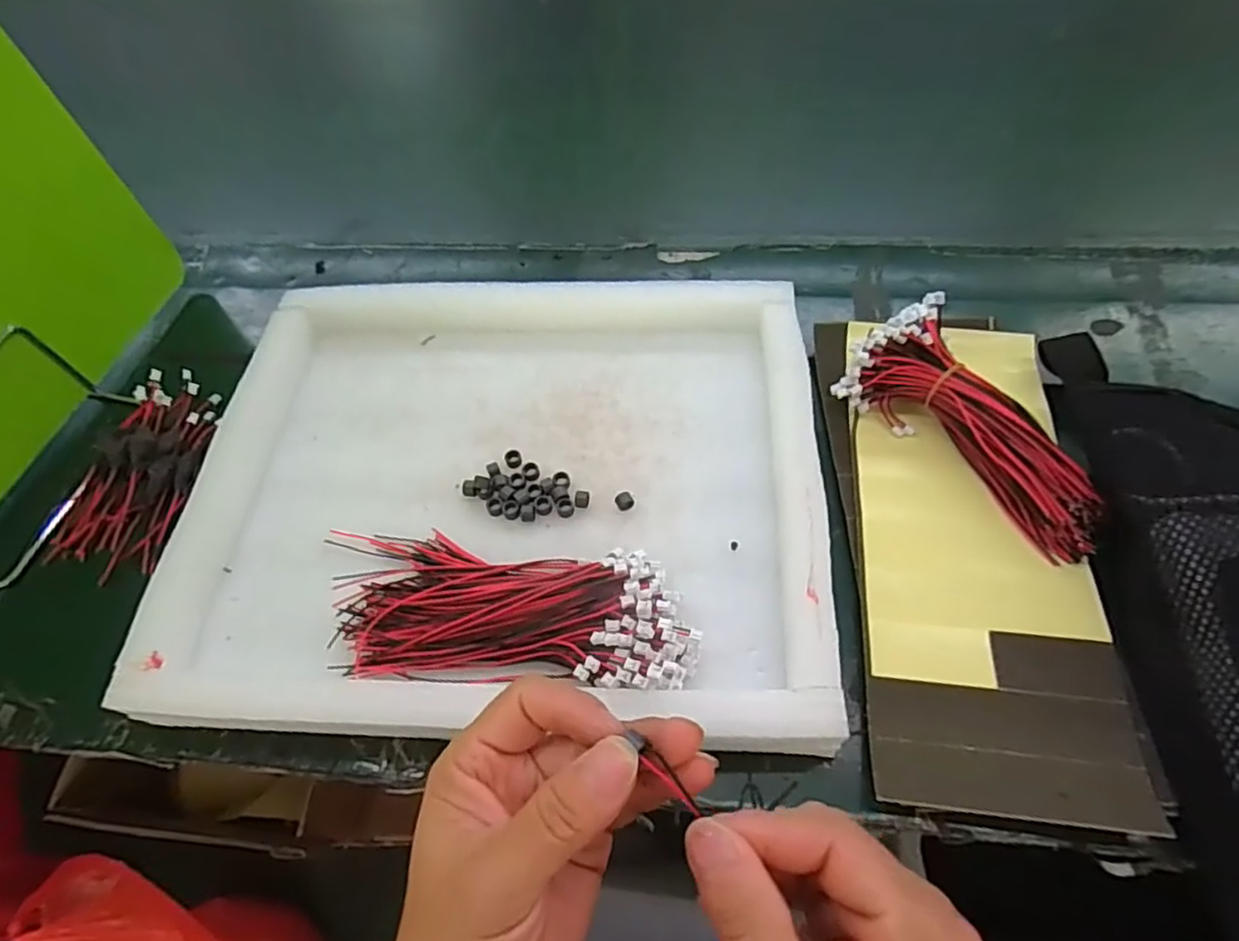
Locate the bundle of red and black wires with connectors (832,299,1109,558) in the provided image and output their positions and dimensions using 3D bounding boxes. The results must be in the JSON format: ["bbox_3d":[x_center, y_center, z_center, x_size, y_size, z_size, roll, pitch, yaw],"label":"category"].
[{"bbox_3d":[0.215,-0.025,0.388,0.073,0.043,0.165,-34,64,-14],"label":"bundle of red and black wires with connectors"}]

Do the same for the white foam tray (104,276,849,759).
[{"bbox_3d":[-0.063,0.001,0.390,0.350,0.052,0.292,2,62,4],"label":"white foam tray"}]

